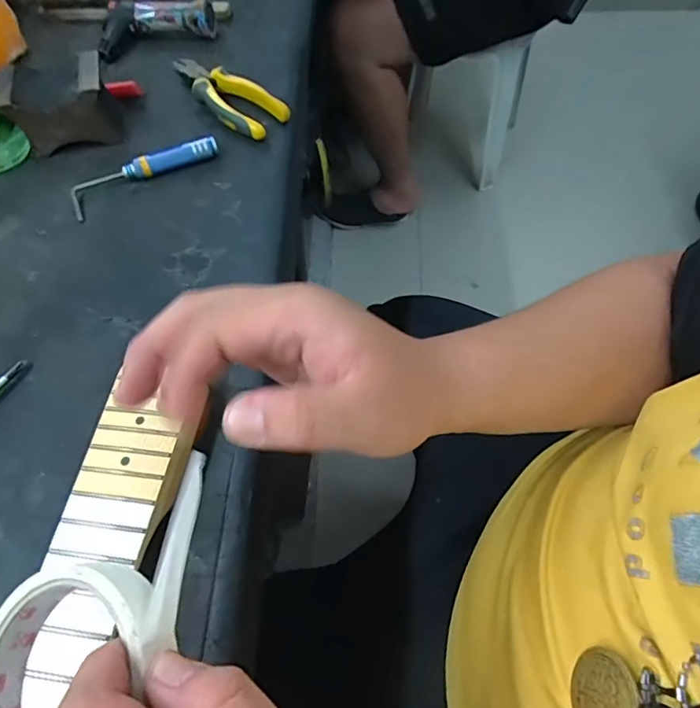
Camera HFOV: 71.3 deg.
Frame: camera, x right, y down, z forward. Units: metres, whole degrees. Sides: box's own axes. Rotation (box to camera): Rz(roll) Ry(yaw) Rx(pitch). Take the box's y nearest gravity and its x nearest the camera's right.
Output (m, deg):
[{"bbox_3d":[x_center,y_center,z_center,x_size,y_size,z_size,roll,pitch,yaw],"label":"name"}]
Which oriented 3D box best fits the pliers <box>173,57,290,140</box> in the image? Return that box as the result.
[{"bbox_3d":[-0.133,-0.269,0.504,0.155,0.020,0.049,38,69,19],"label":"pliers"}]

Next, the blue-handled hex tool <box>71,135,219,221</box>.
[{"bbox_3d":[-0.194,-0.174,0.458,0.142,0.020,0.035,-31,65,-14],"label":"blue-handled hex tool"}]

